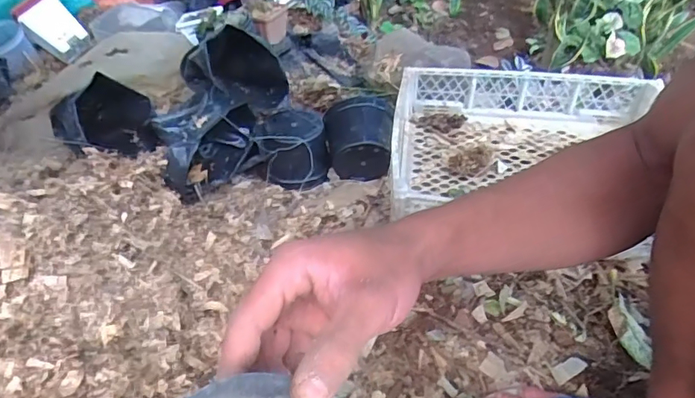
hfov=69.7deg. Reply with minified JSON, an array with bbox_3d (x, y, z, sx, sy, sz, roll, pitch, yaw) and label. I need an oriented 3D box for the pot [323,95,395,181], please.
[{"bbox_3d":[0.022,-0.116,0.943,0.121,0.120,0.110,-1,49,2],"label":"pot"}]

